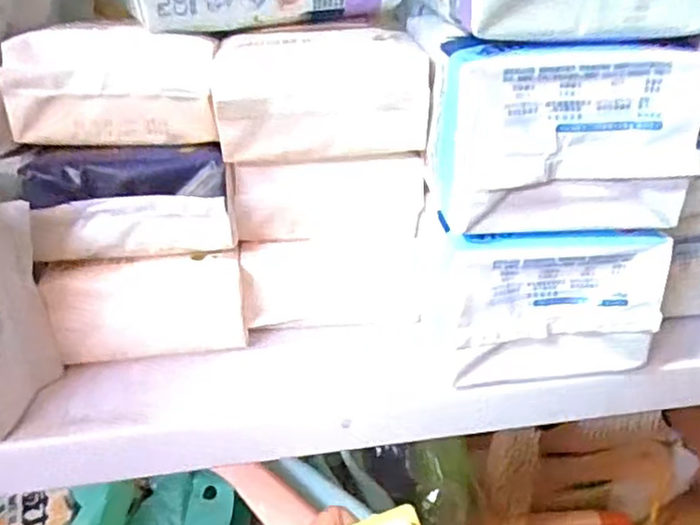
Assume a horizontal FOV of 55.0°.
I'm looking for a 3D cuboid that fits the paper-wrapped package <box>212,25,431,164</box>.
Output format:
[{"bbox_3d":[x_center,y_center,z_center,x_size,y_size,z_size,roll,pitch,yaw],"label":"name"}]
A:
[{"bbox_3d":[-0.013,-0.076,0.301,0.091,0.052,0.048,-1,31,-3],"label":"paper-wrapped package"}]

